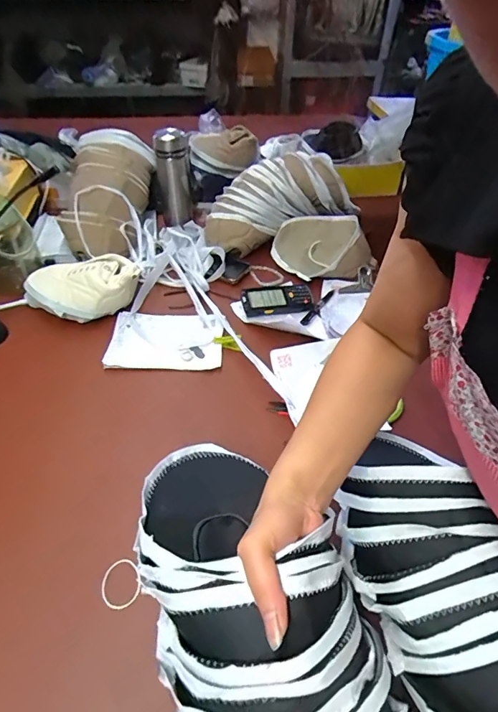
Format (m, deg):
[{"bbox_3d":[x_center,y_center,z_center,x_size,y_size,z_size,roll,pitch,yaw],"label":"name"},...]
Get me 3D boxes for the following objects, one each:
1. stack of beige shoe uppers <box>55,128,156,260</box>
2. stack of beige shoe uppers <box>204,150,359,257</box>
[{"bbox_3d":[-0.330,-0.390,0.974,0.178,0.109,0.367,5,69,3],"label":"stack of beige shoe uppers"},{"bbox_3d":[0.058,-0.380,0.991,0.363,0.150,0.175,-21,48,-23],"label":"stack of beige shoe uppers"}]

